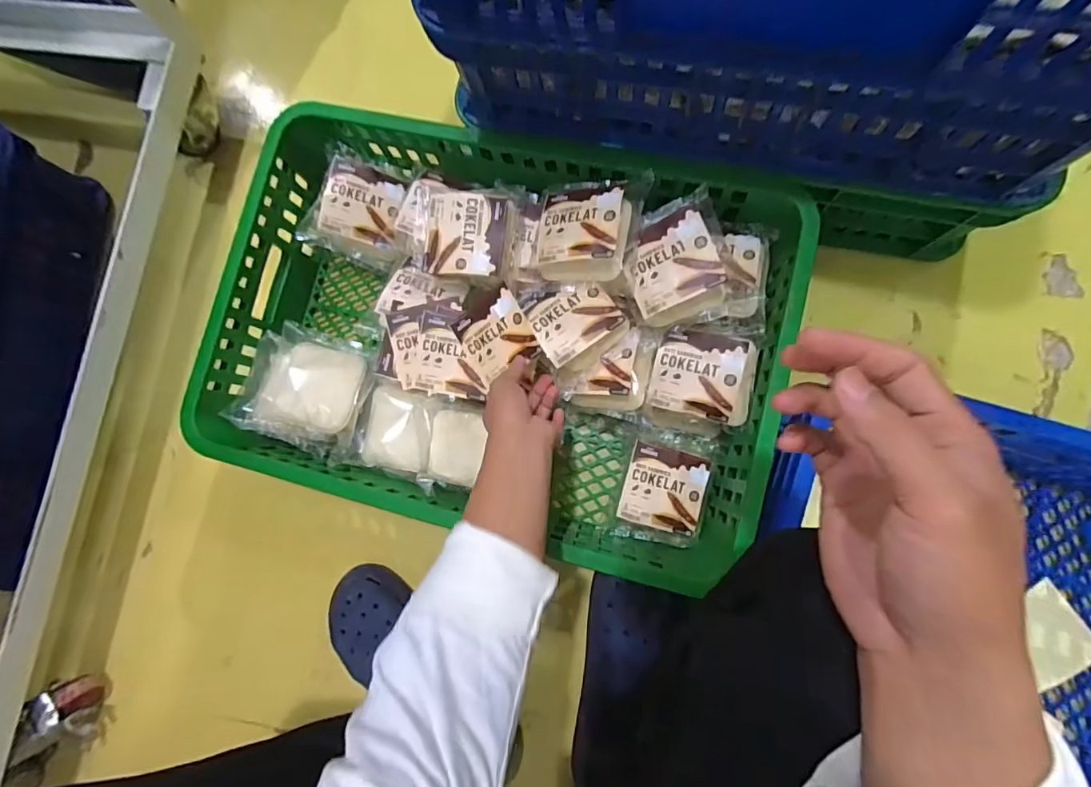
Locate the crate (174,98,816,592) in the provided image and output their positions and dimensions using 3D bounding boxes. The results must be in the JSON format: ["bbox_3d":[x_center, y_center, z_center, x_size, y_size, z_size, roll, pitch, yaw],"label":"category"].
[{"bbox_3d":[-0.054,-0.066,0.607,0.608,0.170,0.422,14,85,7],"label":"crate"}]

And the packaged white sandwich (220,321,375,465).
[{"bbox_3d":[-0.291,-0.005,0.599,0.151,0.051,0.145,13,85,7],"label":"packaged white sandwich"}]

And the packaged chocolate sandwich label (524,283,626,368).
[{"bbox_3d":[0.031,-0.082,0.549,0.088,0.019,0.076,-32,81,1],"label":"packaged chocolate sandwich label"}]

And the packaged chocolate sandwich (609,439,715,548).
[{"bbox_3d":[0.137,0.118,0.584,0.099,0.035,0.109,13,85,7],"label":"packaged chocolate sandwich"}]

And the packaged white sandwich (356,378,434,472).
[{"bbox_3d":[-0.173,0.041,0.595,0.097,0.042,0.099,-1,83,6],"label":"packaged white sandwich"}]

